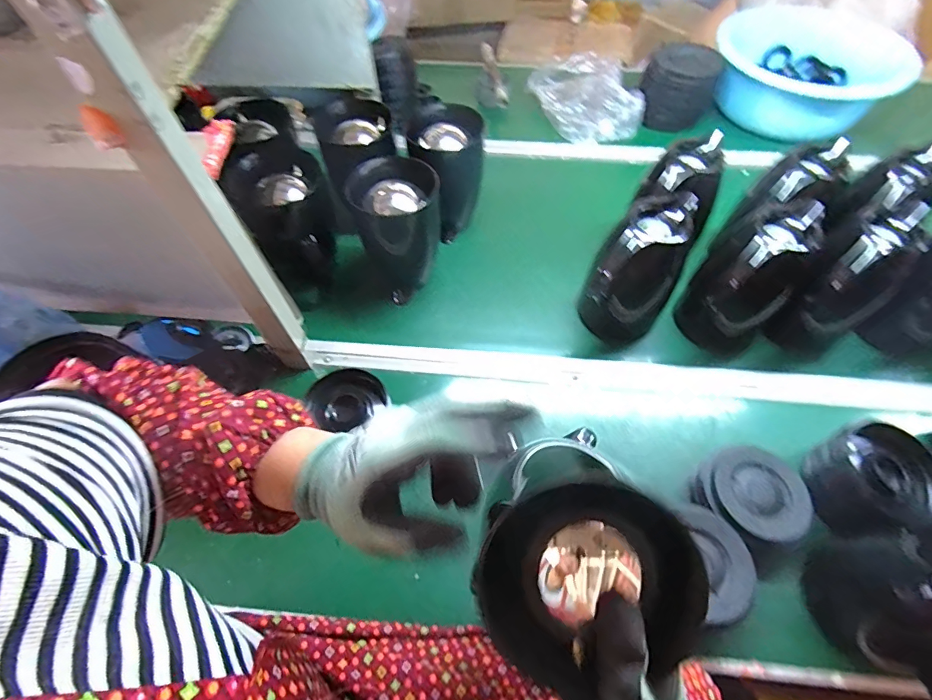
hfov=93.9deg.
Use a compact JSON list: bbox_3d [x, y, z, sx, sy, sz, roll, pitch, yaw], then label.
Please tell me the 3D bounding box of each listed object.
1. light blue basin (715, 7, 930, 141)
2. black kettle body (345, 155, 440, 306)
[{"bbox_3d":[0.728,-0.606,0.957,0.342,0.134,0.356,0,58,0],"label":"light blue basin"},{"bbox_3d":[-0.104,-0.181,0.700,0.123,0.196,0.120,-14,59,-9],"label":"black kettle body"}]

